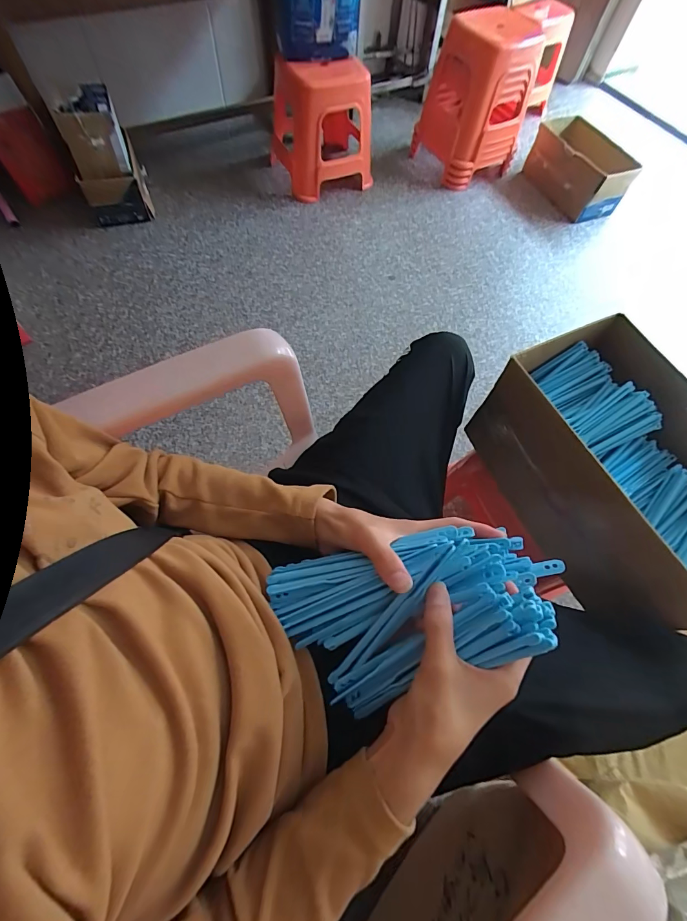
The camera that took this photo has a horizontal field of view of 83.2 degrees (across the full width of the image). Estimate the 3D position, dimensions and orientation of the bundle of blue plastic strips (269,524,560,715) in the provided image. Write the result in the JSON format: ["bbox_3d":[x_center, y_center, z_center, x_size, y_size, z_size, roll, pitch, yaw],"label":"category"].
[{"bbox_3d":[0.053,0.111,0.290,0.207,0.073,0.113,-13,65,9],"label":"bundle of blue plastic strips"}]

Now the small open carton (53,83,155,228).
[{"bbox_3d":[-0.718,-0.901,1.159,0.180,0.281,0.186,-21,68,-13],"label":"small open carton"}]

